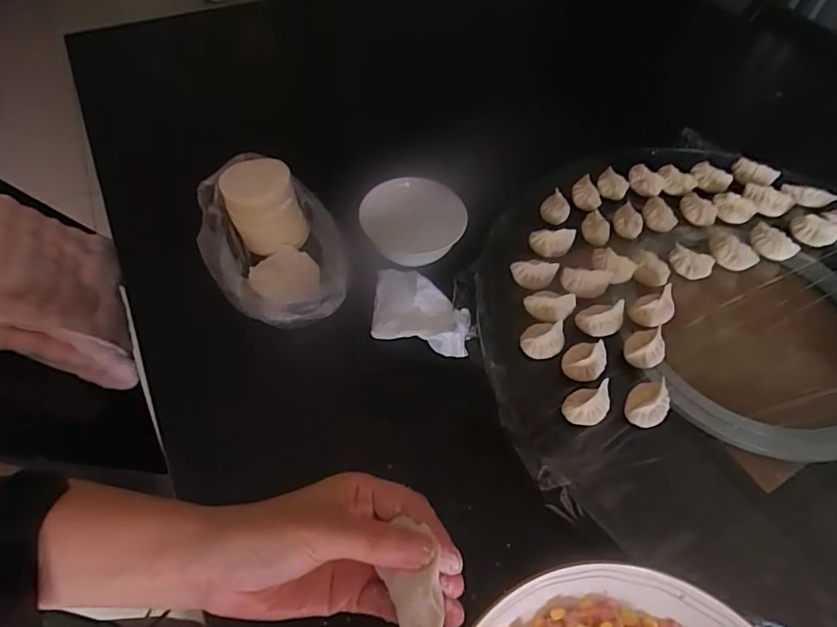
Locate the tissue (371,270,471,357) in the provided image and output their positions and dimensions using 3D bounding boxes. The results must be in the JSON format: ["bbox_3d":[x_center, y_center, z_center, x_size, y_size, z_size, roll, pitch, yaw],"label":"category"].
[{"bbox_3d":[0.003,-0.005,0.580,0.113,0.022,0.086,14,53,7],"label":"tissue"}]

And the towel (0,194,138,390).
[{"bbox_3d":[-0.473,-0.035,0.637,0.161,0.158,0.248,-16,55,-14],"label":"towel"}]

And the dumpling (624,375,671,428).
[{"bbox_3d":[0.213,0.085,0.484,0.036,0.026,0.046,34,58,21],"label":"dumpling"}]

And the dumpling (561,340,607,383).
[{"bbox_3d":[0.163,0.045,0.509,0.037,0.024,0.042,31,58,19],"label":"dumpling"}]

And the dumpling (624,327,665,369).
[{"bbox_3d":[0.230,0.032,0.523,0.035,0.025,0.048,27,56,17],"label":"dumpling"}]

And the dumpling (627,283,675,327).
[{"bbox_3d":[0.250,-0.005,0.552,0.047,0.030,0.034,-24,58,-20],"label":"dumpling"}]

